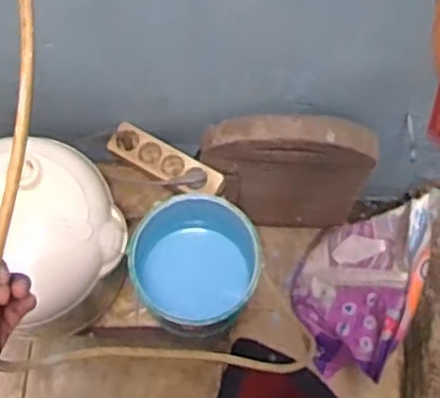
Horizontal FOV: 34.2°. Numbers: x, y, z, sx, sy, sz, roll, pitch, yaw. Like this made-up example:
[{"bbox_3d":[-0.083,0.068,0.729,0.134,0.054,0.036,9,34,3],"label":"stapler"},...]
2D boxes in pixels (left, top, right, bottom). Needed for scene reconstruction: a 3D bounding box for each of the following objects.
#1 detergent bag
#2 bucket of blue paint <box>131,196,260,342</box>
[{"bbox_3d":[0.250,0.178,1.367,0.205,0.322,0.292,19,73,6],"label":"detergent bag"},{"bbox_3d":[-0.034,0.105,1.079,0.183,0.185,0.180,13,73,4],"label":"bucket of blue paint"}]

